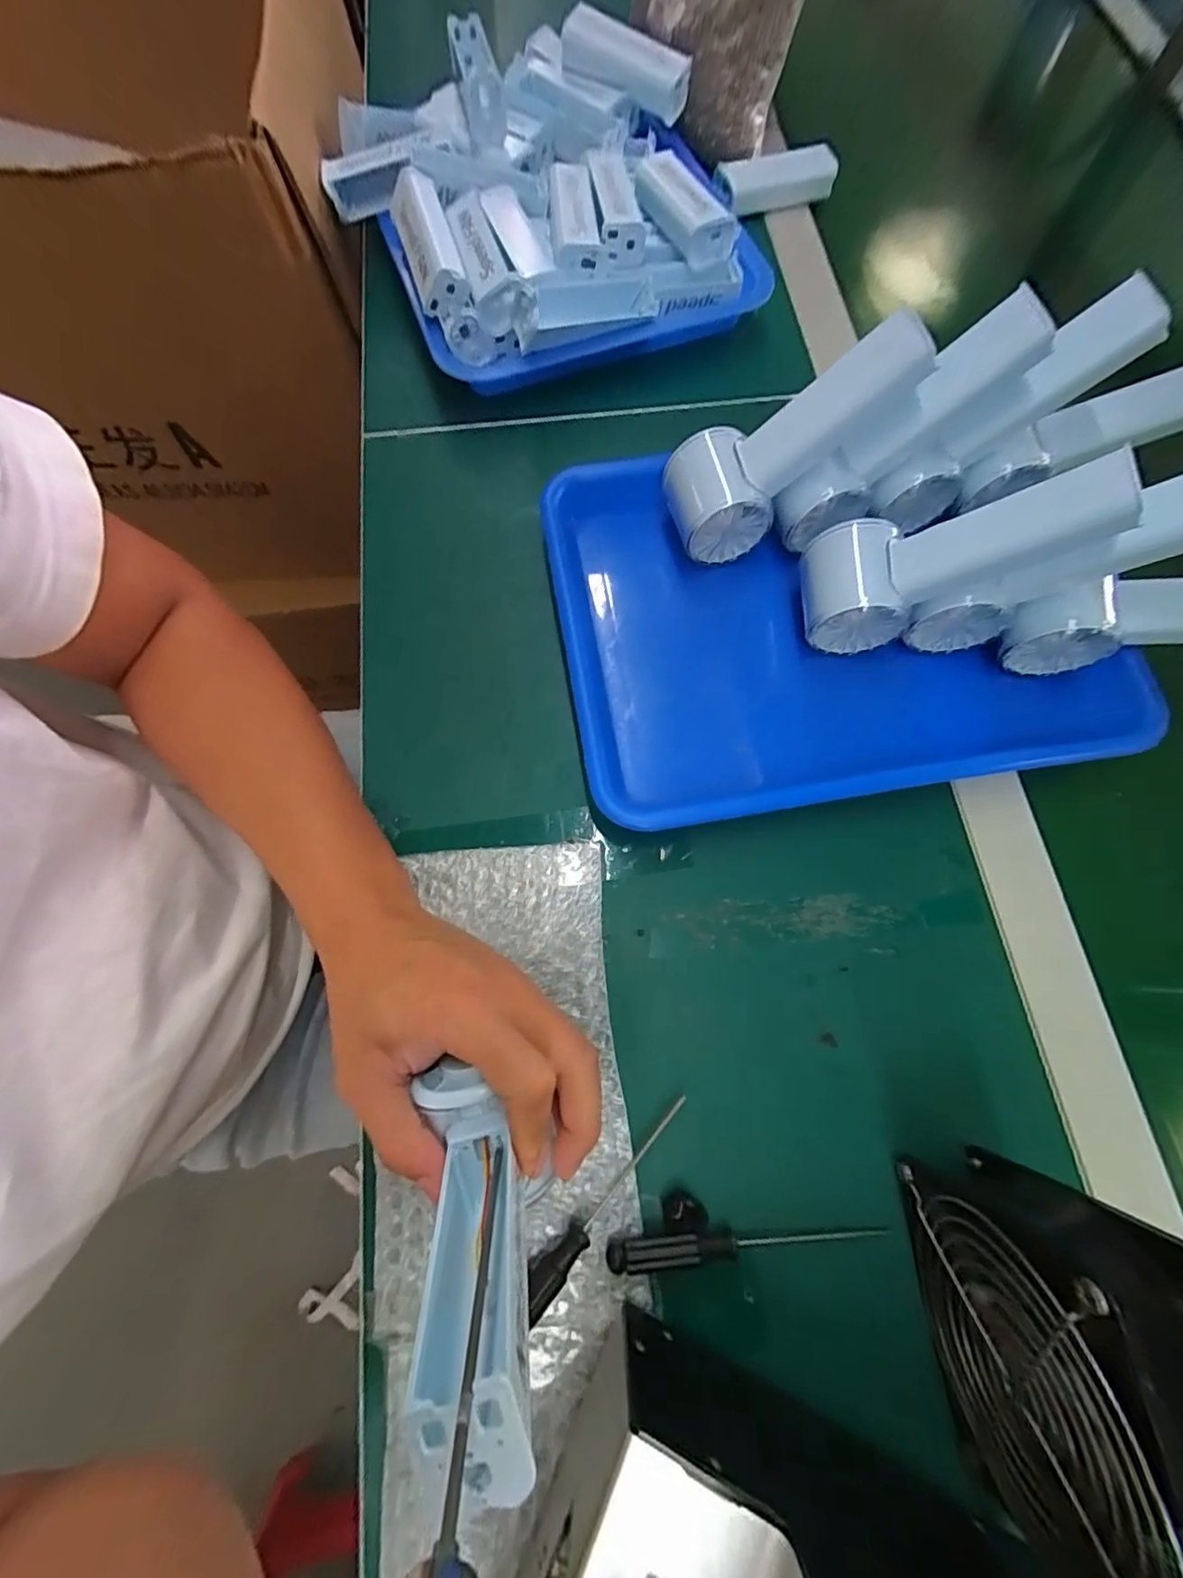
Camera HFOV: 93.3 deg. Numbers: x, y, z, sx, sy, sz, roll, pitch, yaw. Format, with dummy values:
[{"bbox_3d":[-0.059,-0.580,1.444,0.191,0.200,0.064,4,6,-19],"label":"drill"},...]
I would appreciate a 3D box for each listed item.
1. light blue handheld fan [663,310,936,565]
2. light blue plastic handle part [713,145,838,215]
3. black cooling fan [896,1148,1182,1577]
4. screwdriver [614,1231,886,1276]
[{"bbox_3d":[0.111,-0.198,0.321,0.145,0.051,0.053,-27,67,36],"label":"light blue handheld fan"},{"bbox_3d":[0.155,-0.521,0.479,0.101,0.028,0.029,-13,71,-4],"label":"light blue plastic handle part"},{"bbox_3d":[0.172,0.215,0.200,0.050,0.119,0.123,-3,71,-1],"label":"black cooling fan"},{"bbox_3d":[0.072,0.210,0.257,0.128,0.012,0.012,-3,71,-1],"label":"screwdriver"}]

